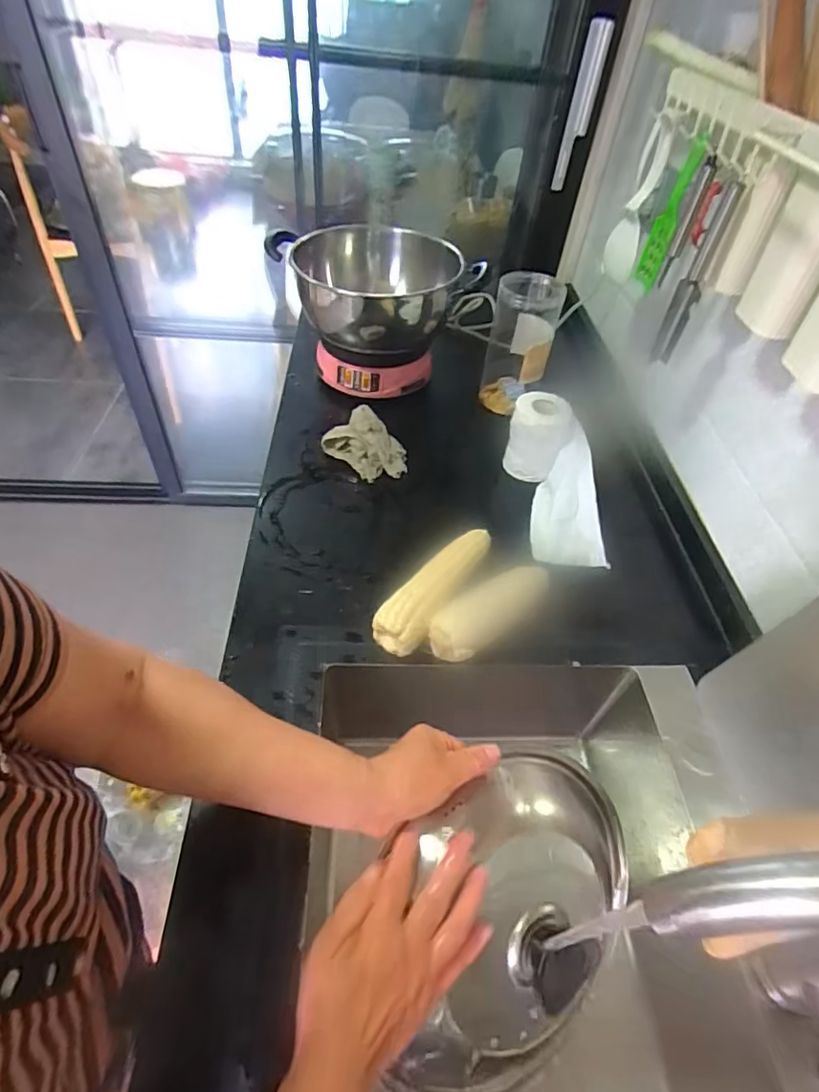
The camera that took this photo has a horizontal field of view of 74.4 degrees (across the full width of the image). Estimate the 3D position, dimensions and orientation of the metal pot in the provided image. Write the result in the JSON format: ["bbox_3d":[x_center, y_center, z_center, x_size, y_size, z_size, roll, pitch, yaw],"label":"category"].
[{"bbox_3d":[-0.068,-0.418,0.904,0.284,0.146,0.304,3,48,-3],"label":"metal pot"}]

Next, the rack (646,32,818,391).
[{"bbox_3d":[0.342,-0.334,0.526,0.109,0.180,0.451,0,49,-6],"label":"rack"}]

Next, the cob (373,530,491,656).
[{"bbox_3d":[0.032,0.042,0.631,0.055,0.053,0.204,26,51,17],"label":"cob"}]

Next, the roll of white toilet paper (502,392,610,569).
[{"bbox_3d":[0.198,-0.091,0.737,0.090,0.128,0.241,-9,49,-8],"label":"roll of white toilet paper"}]

